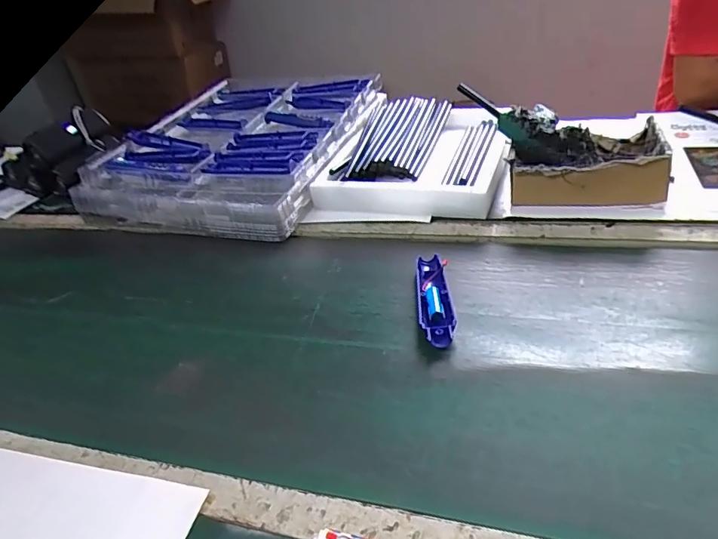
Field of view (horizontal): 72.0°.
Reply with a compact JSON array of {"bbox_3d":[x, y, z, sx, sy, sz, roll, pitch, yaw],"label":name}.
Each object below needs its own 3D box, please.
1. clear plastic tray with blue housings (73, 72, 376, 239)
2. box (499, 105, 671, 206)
[{"bbox_3d":[-0.250,-0.277,1.051,0.478,0.070,0.614,3,37,18],"label":"clear plastic tray with blue housings"},{"bbox_3d":[0.330,-0.188,0.745,0.219,0.080,0.221,4,37,19],"label":"box"}]

